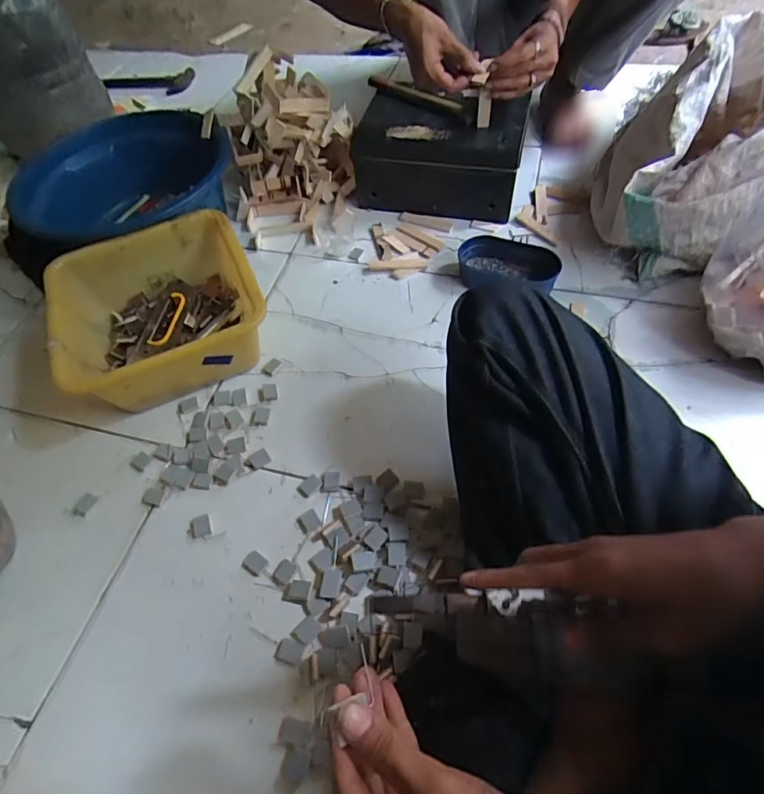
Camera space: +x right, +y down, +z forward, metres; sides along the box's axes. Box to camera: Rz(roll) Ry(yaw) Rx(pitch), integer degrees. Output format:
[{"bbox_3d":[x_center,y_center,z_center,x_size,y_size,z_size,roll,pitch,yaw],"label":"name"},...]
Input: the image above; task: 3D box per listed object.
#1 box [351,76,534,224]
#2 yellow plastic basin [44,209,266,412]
[{"bbox_3d":[0.111,-0.443,0.885,0.285,0.149,0.184,17,59,15],"label":"box"},{"bbox_3d":[-0.314,-0.115,0.708,0.263,0.131,0.243,-25,58,-12],"label":"yellow plastic basin"}]

